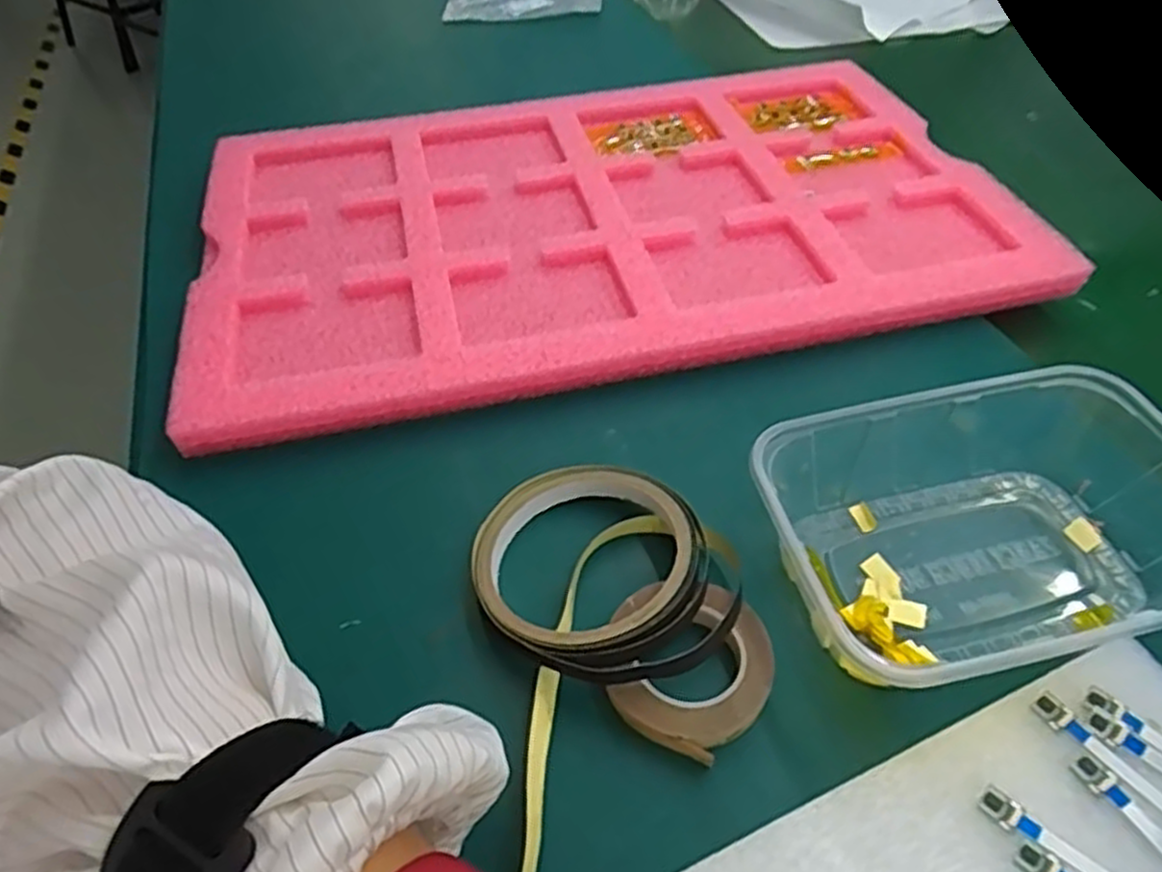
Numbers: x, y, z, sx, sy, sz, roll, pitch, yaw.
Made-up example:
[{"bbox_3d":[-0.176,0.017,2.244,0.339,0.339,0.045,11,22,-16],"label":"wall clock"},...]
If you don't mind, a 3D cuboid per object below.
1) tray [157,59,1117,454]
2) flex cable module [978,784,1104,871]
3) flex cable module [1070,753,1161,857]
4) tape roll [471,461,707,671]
[{"bbox_3d":[0.011,-0.141,0.478,0.477,0.023,0.279,-10,49,-7],"label":"tray"},{"bbox_3d":[0.156,0.133,0.235,0.060,0.004,0.010,33,57,27],"label":"flex cable module"},{"bbox_3d":[0.183,0.129,0.238,0.010,0.004,0.060,-23,52,-17],"label":"flex cable module"},{"bbox_3d":[0.003,0.050,0.309,0.091,0.025,0.097,-1,49,1],"label":"tape roll"}]

